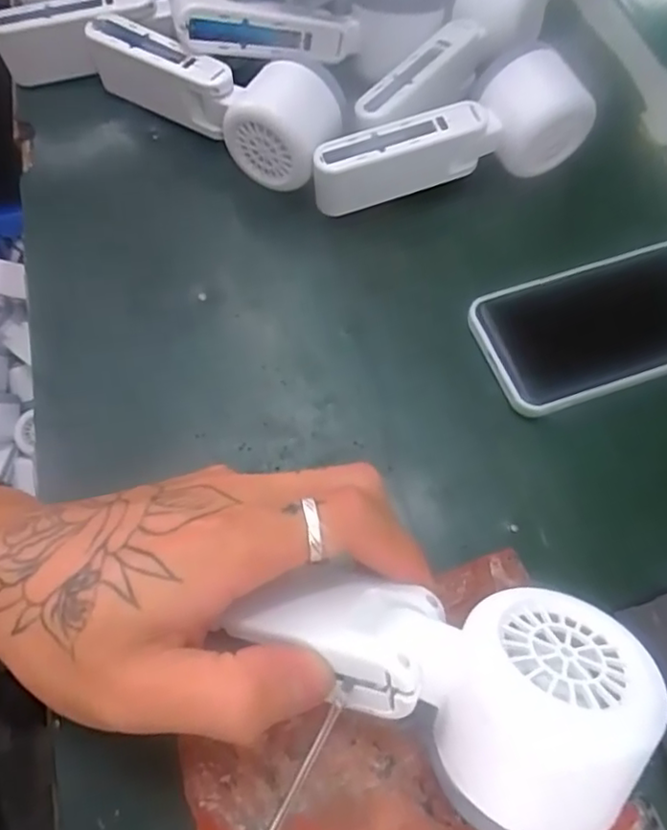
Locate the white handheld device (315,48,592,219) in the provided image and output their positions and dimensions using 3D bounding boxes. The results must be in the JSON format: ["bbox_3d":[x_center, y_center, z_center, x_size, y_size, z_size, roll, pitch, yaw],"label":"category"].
[{"bbox_3d":[0.067,-0.166,0.369,0.166,0.054,0.046,-12,65,-8],"label":"white handheld device"}]

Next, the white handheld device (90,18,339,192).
[{"bbox_3d":[-0.072,-0.194,0.378,0.165,0.058,0.052,31,67,13],"label":"white handheld device"}]

